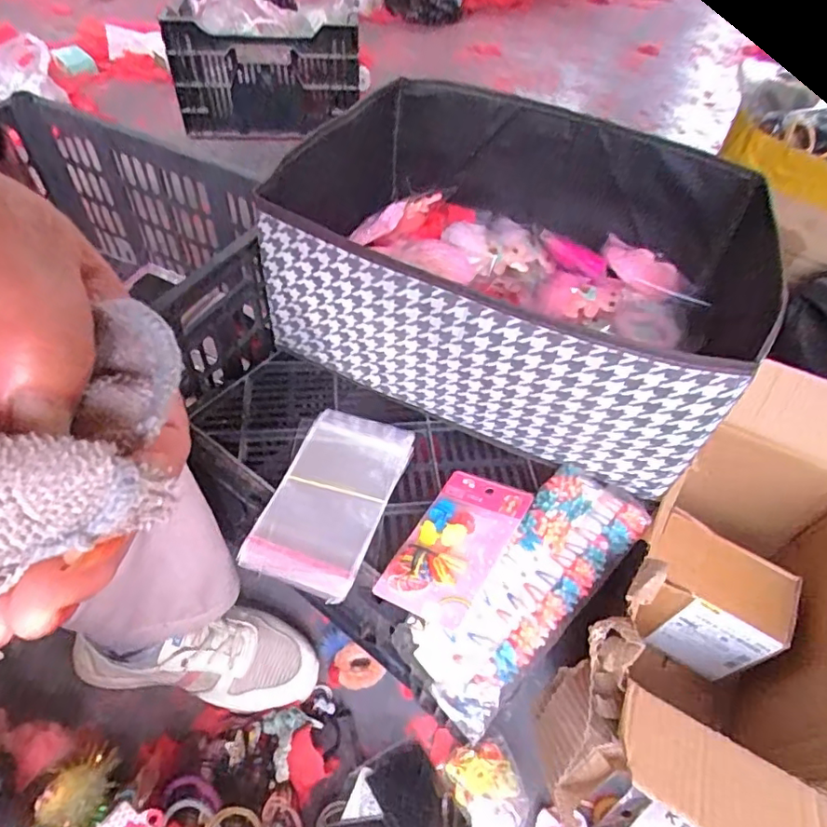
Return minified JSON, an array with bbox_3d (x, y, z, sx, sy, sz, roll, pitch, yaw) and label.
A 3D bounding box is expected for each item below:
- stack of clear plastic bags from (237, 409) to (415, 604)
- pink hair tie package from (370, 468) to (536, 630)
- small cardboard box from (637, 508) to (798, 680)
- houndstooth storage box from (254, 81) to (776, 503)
[{"bbox_3d":[-0.069,0.070,0.484,0.092,0.015,0.166,18,51,10],"label":"stack of clear plastic bags"},{"bbox_3d":[0.035,0.101,0.444,0.071,0.016,0.133,27,54,17],"label":"pink hair tie package"},{"bbox_3d":[0.284,0.181,0.551,0.119,0.124,0.086,23,53,15],"label":"small cardboard box"},{"bbox_3d":[0.102,-0.146,0.548,0.406,0.168,0.345,21,52,13],"label":"houndstooth storage box"}]

